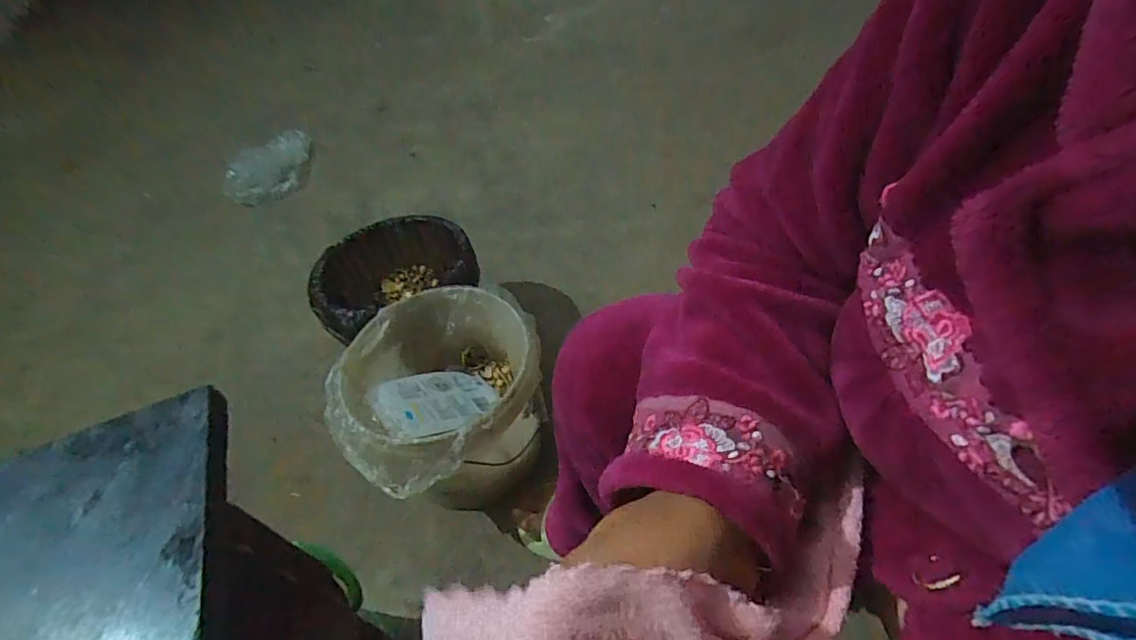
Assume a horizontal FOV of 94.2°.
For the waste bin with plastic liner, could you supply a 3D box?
[{"bbox_3d":[-0.172,0.138,0.784,0.260,0.257,0.277,-3,49,4],"label":"waste bin with plastic liner"}]

